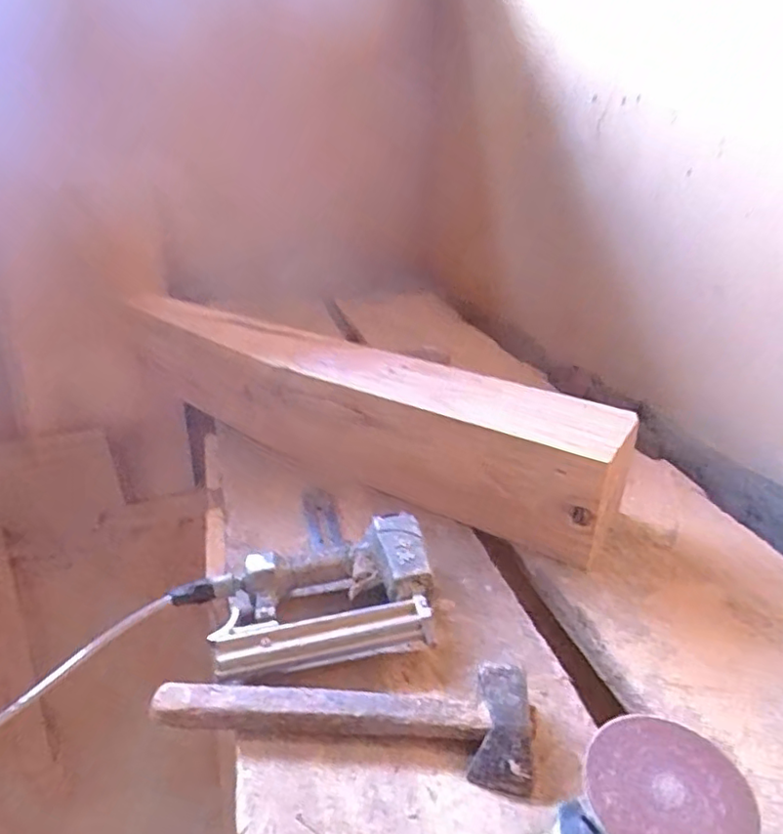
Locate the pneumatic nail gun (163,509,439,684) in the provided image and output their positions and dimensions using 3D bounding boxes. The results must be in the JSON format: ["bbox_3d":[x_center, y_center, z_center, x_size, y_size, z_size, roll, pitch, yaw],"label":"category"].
[{"bbox_3d":[-0.085,0.188,0.624,0.258,0.065,0.159,-6,26,-13],"label":"pneumatic nail gun"}]

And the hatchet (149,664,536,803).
[{"bbox_3d":[-0.044,0.248,0.524,0.324,0.042,0.093,5,25,10],"label":"hatchet"}]

